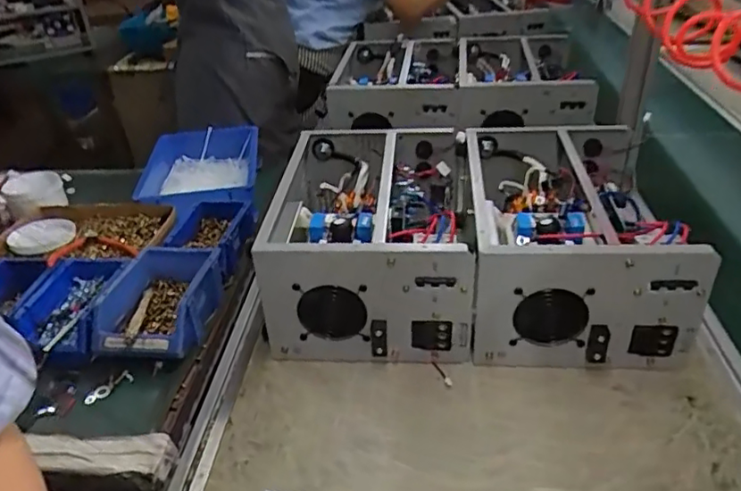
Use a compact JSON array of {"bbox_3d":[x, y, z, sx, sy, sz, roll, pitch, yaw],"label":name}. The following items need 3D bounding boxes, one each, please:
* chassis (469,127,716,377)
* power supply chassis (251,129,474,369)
[{"bbox_3d":[0.280,-0.022,0.857,0.263,0.181,0.383,0,34,7],"label":"chassis"},{"bbox_3d":[0.008,-0.020,0.891,0.293,0.181,0.399,-3,33,3],"label":"power supply chassis"}]

